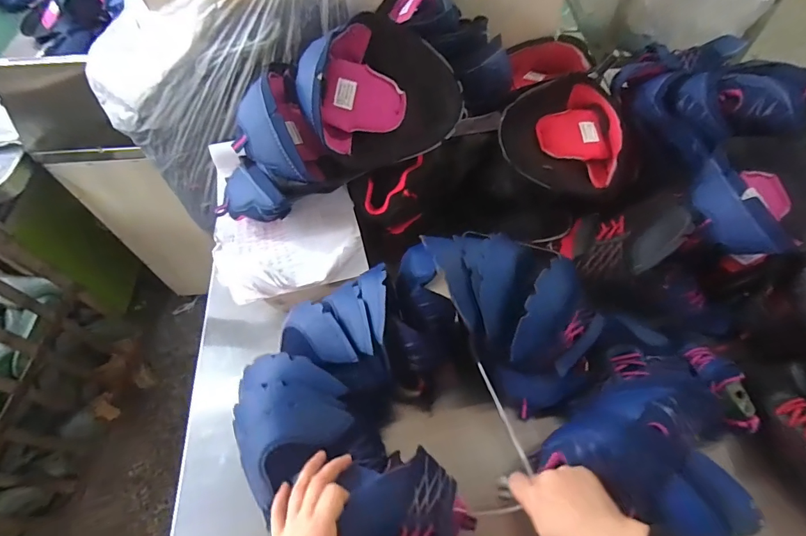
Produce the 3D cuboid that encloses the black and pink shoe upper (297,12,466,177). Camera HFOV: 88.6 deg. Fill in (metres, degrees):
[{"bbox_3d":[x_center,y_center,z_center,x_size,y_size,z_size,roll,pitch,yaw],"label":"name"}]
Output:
[{"bbox_3d":[-0.029,-0.230,0.541,0.201,0.080,0.181,-18,100,-3],"label":"black and pink shoe upper"}]

